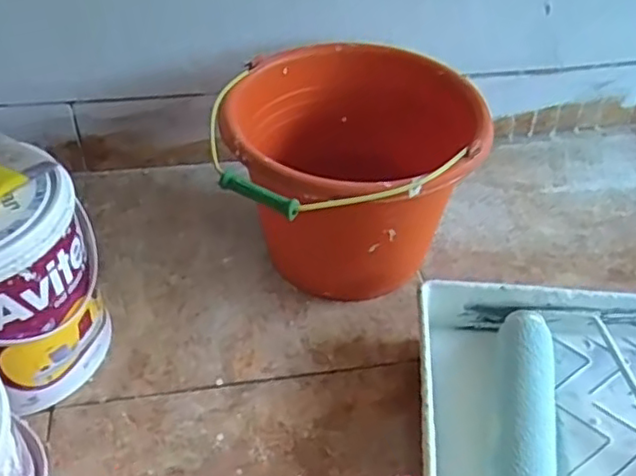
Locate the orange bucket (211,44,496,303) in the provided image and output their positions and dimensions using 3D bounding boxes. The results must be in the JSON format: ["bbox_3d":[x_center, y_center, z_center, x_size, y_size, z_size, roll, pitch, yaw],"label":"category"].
[{"bbox_3d":[0.034,-0.050,0.716,0.251,0.203,0.281,13,44,13],"label":"orange bucket"}]

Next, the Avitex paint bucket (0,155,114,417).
[{"bbox_3d":[-0.309,0.044,0.599,0.185,0.213,0.164,6,43,5],"label":"Avitex paint bucket"}]

